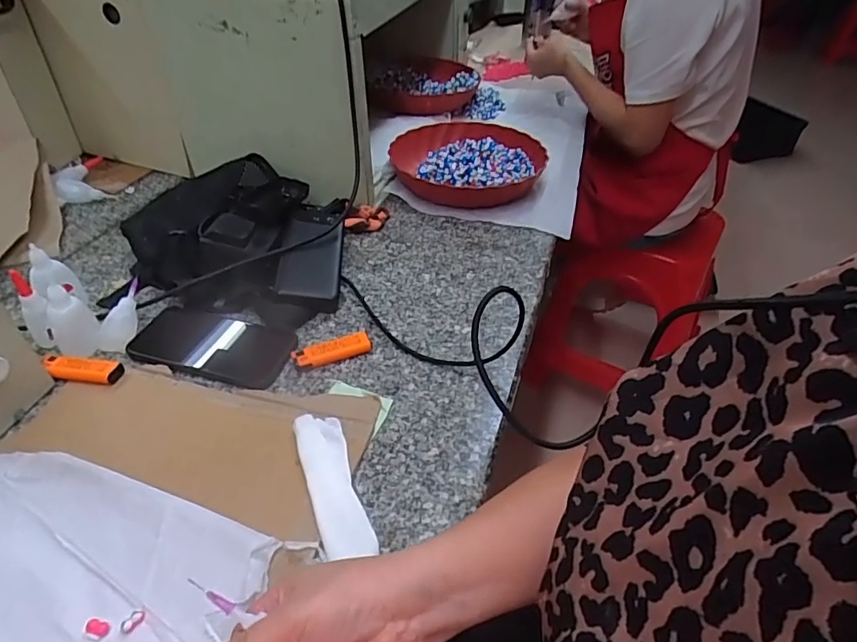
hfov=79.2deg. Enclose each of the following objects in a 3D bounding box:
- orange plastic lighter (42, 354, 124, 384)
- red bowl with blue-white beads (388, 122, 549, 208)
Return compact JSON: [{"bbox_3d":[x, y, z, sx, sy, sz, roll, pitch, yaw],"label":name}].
[{"bbox_3d":[-0.346,0.045,0.513,0.084,0.008,0.025,8,40,6],"label":"orange plastic lighter"},{"bbox_3d":[0.061,-0.254,0.842,0.231,0.048,0.243,2,40,-1],"label":"red bowl with blue-white beads"}]

